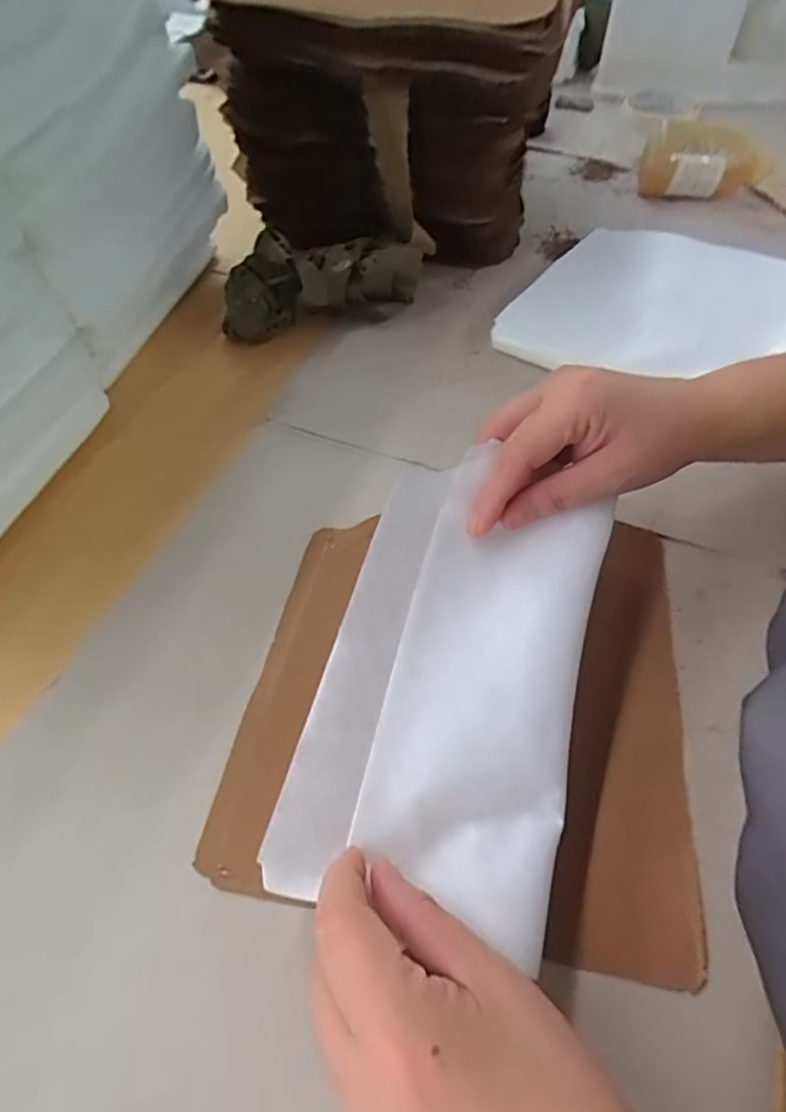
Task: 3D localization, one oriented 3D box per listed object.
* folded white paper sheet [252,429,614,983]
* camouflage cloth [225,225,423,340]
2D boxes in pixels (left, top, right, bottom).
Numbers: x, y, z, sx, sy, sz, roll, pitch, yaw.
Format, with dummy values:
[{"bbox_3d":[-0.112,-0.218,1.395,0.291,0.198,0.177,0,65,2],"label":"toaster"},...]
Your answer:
[{"bbox_3d":[0.028,0.052,0.267,0.112,0.013,0.193,16,71,4],"label":"folded white paper sheet"},{"bbox_3d":[-0.061,-0.231,0.491,0.173,0.070,0.064,-23,58,-16],"label":"camouflage cloth"}]

